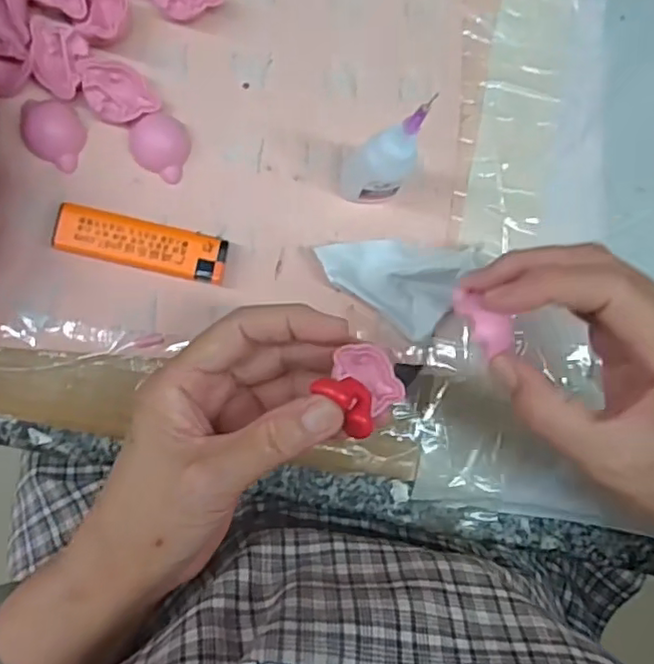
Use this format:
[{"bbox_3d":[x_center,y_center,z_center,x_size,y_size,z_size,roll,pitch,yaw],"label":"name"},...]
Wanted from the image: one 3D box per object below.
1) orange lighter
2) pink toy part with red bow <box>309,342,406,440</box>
[{"bbox_3d":[-0.090,-0.043,0.302,0.079,0.013,0.023,12,88,-7],"label":"orange lighter"},{"bbox_3d":[0.014,0.022,0.253,0.032,0.021,0.031,-43,94,-6],"label":"pink toy part with red bow"}]

